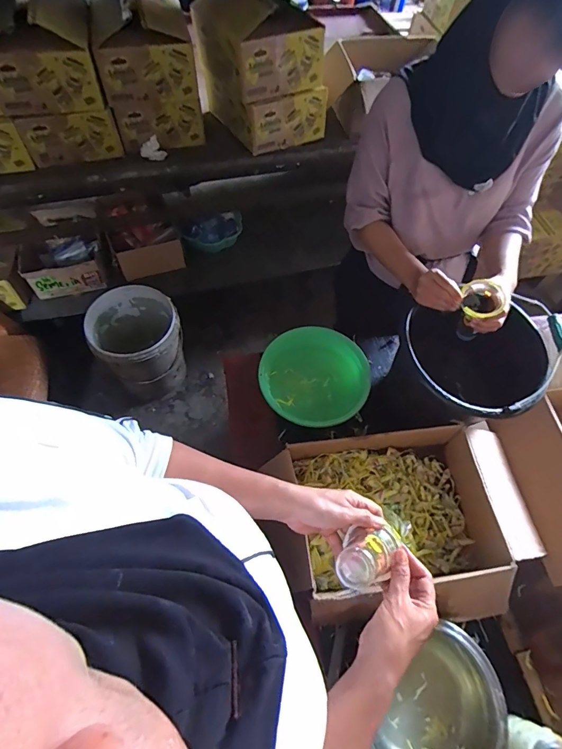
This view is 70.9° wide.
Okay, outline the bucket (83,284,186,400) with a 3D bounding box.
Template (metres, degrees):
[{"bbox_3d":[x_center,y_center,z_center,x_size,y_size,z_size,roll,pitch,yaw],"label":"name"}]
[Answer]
[{"bbox_3d":[-0.542,-0.114,1.559,0.313,0.371,0.319,1,62,-2],"label":"bucket"}]

